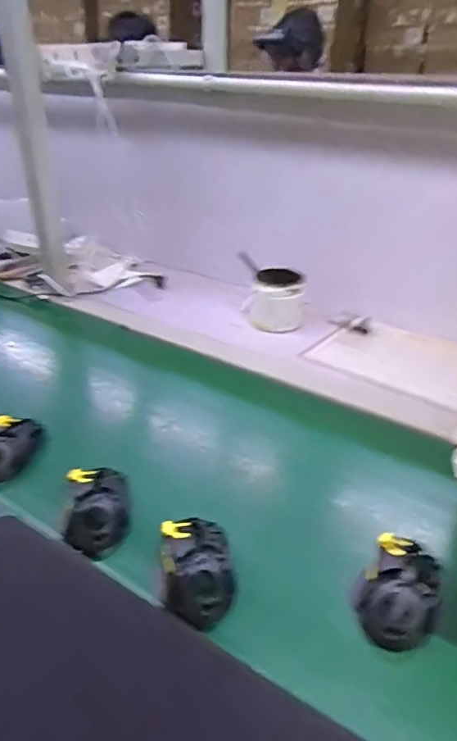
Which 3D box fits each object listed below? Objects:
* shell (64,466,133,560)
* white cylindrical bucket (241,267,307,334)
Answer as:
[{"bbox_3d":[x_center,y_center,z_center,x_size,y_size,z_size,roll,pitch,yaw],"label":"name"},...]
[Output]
[{"bbox_3d":[-0.146,0.150,0.597,0.072,0.043,0.110,-6,31,-13],"label":"shell"},{"bbox_3d":[0.087,-0.129,0.987,0.100,0.094,0.105,6,30,8],"label":"white cylindrical bucket"}]

